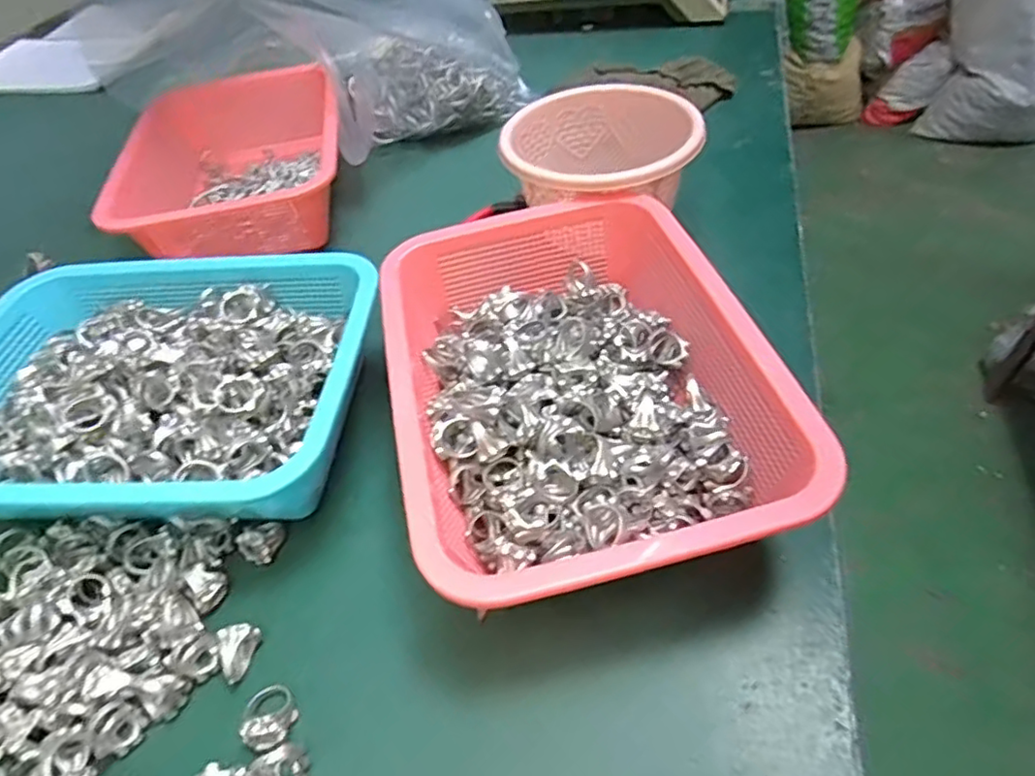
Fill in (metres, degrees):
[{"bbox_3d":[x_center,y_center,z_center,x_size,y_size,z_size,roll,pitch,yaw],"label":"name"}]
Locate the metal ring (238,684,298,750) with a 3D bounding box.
[{"bbox_3d":[-0.116,0.152,0.285,0.022,0.015,0.026,-26,51,-17],"label":"metal ring"}]

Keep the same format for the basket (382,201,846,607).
[{"bbox_3d":[0.029,-0.008,0.357,0.196,0.067,0.268,-12,48,-5],"label":"basket"}]

